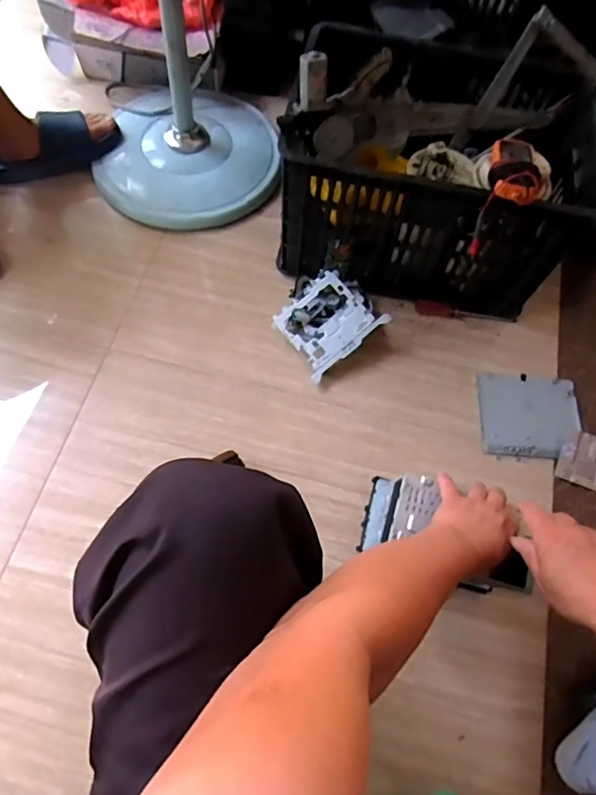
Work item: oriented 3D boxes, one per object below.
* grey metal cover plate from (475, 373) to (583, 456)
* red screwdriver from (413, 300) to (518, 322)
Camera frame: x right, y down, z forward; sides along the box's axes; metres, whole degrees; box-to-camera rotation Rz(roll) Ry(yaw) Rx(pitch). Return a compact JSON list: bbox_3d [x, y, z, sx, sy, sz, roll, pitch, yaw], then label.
[{"bbox_3d":[0.407,0.029,0.908,0.174,0.011,0.153,3,65,-2],"label":"grey metal cover plate"},{"bbox_3d":[0.319,-0.156,0.981,0.192,0.028,0.025,8,65,1],"label":"red screwdriver"}]

